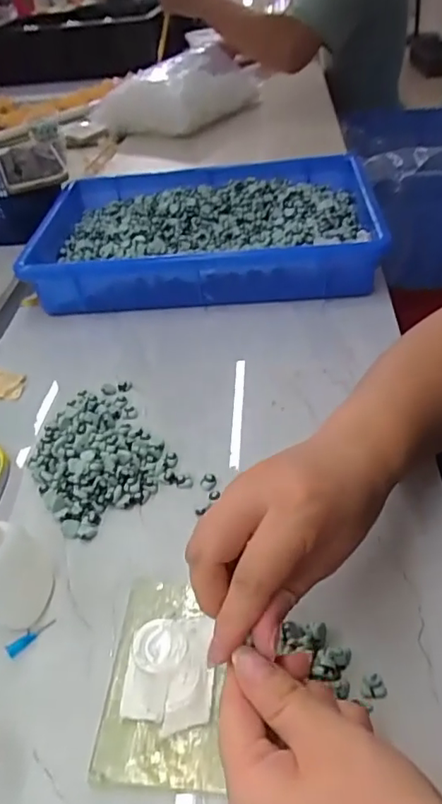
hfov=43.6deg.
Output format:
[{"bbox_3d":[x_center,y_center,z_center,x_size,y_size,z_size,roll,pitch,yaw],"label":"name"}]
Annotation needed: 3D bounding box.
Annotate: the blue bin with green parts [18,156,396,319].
[{"bbox_3d":[-0.019,-0.189,0.627,0.356,0.071,0.235,-2,42,5],"label":"blue bin with green parts"}]

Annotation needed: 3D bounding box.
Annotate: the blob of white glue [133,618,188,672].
[{"bbox_3d":[-0.030,0.120,0.273,0.026,0.004,0.026,-6,41,1],"label":"blob of white glue"}]

